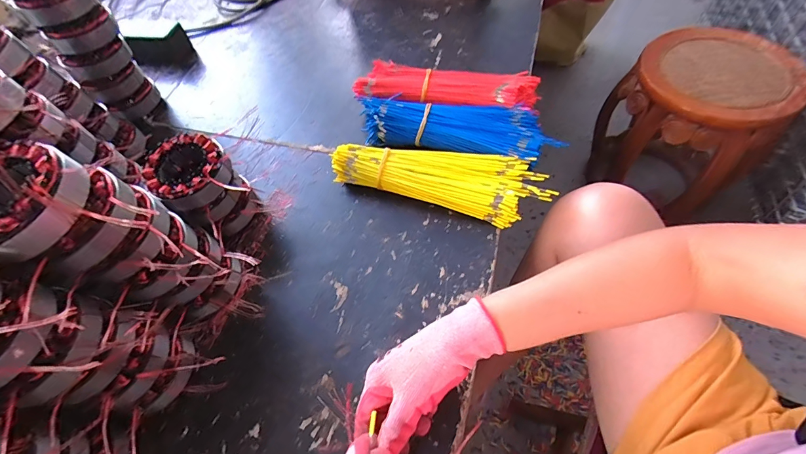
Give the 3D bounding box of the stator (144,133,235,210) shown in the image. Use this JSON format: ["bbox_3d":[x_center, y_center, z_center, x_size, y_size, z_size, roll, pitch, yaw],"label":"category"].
[{"bbox_3d":[-0.238,-0.061,0.430,0.085,0.041,0.089,-2,59,3],"label":"stator"}]

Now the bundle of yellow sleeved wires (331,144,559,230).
[{"bbox_3d":[0.048,-0.066,0.489,0.266,0.042,0.084,15,61,13],"label":"bundle of yellow sleeved wires"}]

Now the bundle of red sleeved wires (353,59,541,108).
[{"bbox_3d":[0.065,-0.202,0.567,0.259,0.046,0.077,10,60,11],"label":"bundle of red sleeved wires"}]

